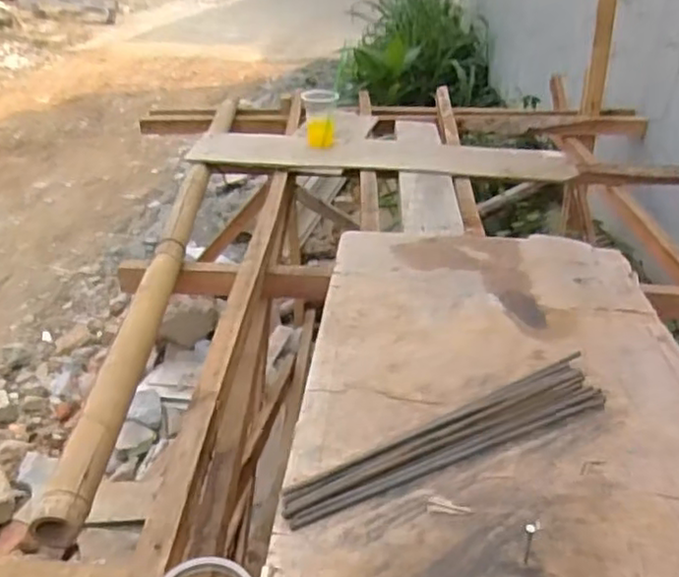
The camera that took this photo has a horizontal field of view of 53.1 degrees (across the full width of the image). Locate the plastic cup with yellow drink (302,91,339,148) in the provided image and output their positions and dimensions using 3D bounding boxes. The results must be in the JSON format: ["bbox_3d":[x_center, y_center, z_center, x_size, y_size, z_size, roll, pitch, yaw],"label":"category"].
[{"bbox_3d":[-0.054,-0.422,1.707,0.098,0.133,0.082,4,29,5],"label":"plastic cup with yellow drink"}]

